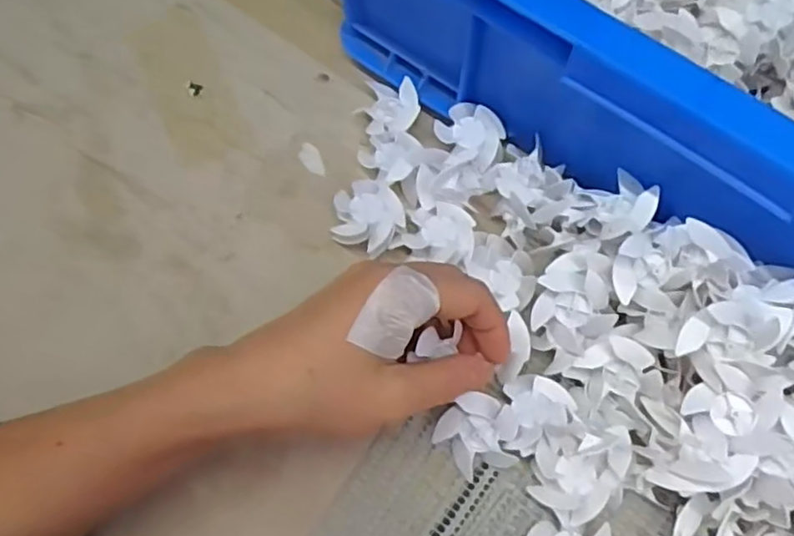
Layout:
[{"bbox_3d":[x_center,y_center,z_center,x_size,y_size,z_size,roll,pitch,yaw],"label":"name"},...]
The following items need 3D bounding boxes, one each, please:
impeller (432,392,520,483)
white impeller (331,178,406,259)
[{"bbox_3d":[0.040,0.080,0.315,0.037,0.015,0.035,1,67,-1],"label":"impeller"},{"bbox_3d":[-0.017,-0.028,0.357,0.037,0.015,0.036,1,67,-1],"label":"white impeller"}]

